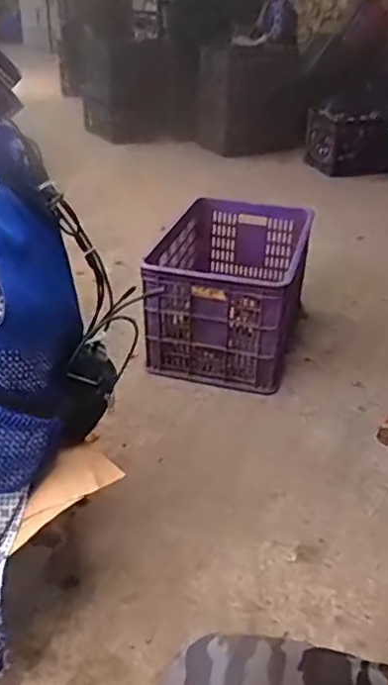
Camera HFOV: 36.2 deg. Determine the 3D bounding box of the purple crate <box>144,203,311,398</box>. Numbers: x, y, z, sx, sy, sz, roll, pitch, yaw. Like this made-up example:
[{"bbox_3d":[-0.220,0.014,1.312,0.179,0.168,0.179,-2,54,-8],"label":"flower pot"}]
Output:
[{"bbox_3d":[0.106,-0.163,1.707,0.407,0.315,0.593,5,33,15],"label":"purple crate"}]

